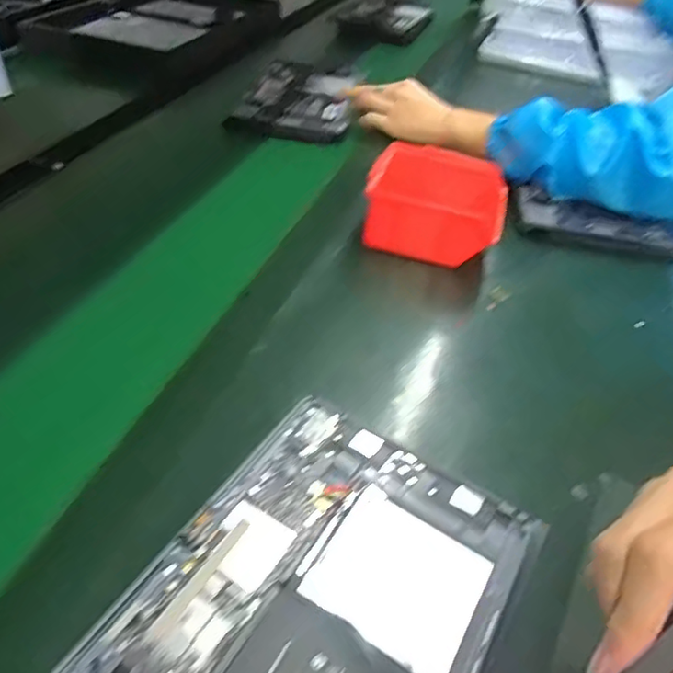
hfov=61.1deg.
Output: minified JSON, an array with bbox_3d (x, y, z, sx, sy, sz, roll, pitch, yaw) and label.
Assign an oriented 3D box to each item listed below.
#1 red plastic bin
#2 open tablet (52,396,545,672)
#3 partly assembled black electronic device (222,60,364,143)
[{"bbox_3d":[0.103,-0.140,0.586,0.135,0.057,0.119,13,43,7],"label":"red plastic bin"},{"bbox_3d":[-0.019,0.147,0.286,0.163,0.009,0.256,28,47,19],"label":"open tablet"},{"bbox_3d":[-0.053,-0.366,0.865,0.162,0.025,0.271,8,43,3],"label":"partly assembled black electronic device"}]

